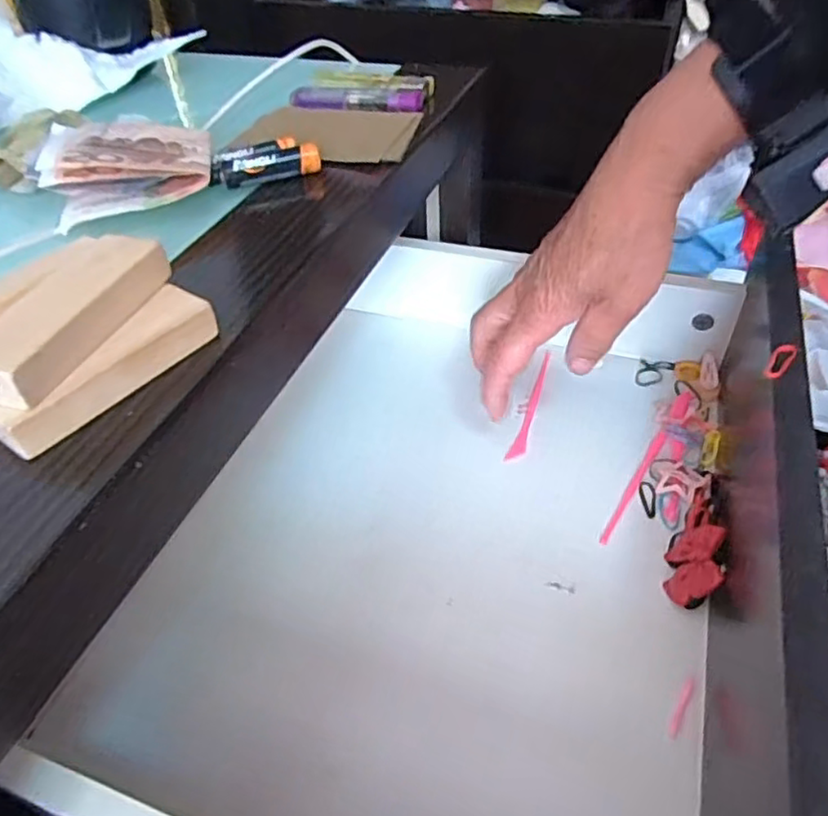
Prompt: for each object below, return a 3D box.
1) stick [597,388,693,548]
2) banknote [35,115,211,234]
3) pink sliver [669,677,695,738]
[{"bbox_3d":[0.142,0.032,0.386,0.009,0.009,0.131,25,51,26],"label":"stick"},{"bbox_3d":[-0.135,-0.120,0.309,0.070,0.026,0.067,-12,45,-9],"label":"banknote"},{"bbox_3d":[0.121,0.135,0.291,0.005,0.004,0.028,24,50,25],"label":"pink sliver"}]

